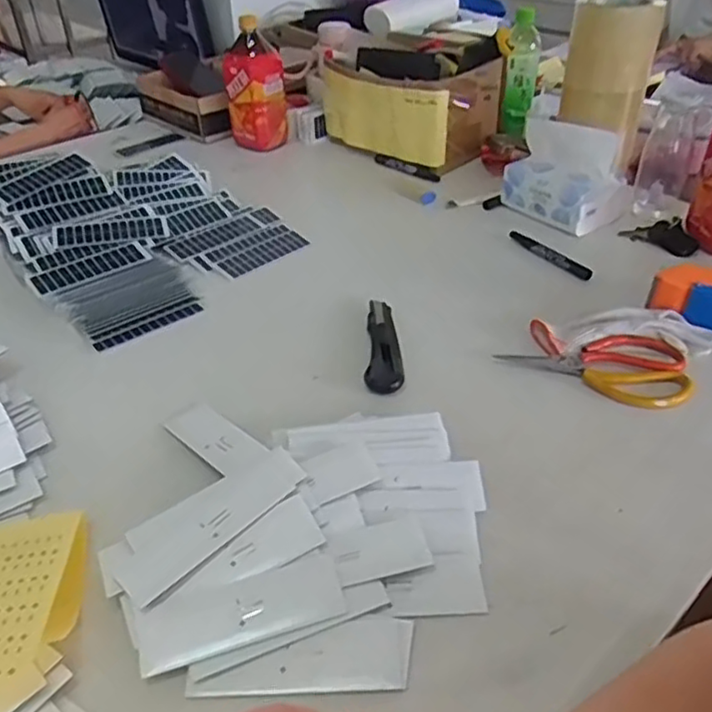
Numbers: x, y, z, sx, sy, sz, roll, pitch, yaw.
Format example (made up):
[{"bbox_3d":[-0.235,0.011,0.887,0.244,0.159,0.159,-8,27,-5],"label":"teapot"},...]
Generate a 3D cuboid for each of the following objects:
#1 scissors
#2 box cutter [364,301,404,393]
[{"bbox_3d":[0.241,0.002,0.662,0.173,0.015,0.094,14,40,19],"label":"scissors"},{"bbox_3d":[0.028,-0.014,0.697,0.036,0.015,0.150,-1,38,0],"label":"box cutter"}]

